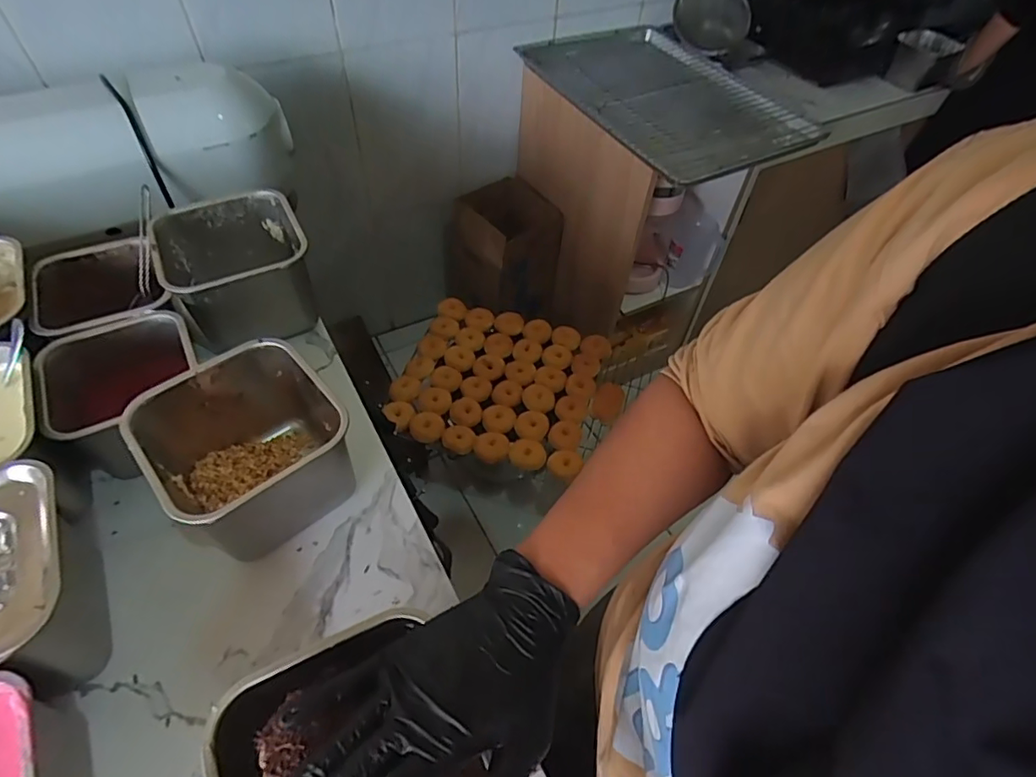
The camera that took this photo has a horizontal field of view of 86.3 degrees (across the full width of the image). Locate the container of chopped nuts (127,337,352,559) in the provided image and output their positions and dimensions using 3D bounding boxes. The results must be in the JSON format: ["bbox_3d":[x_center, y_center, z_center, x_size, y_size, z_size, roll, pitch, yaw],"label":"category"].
[{"bbox_3d":[-0.222,0.055,0.465,0.134,0.111,0.128,-36,62,-28],"label":"container of chopped nuts"}]

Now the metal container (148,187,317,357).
[{"bbox_3d":[-0.295,-0.126,0.593,0.138,0.095,0.140,-21,56,-19],"label":"metal container"}]

